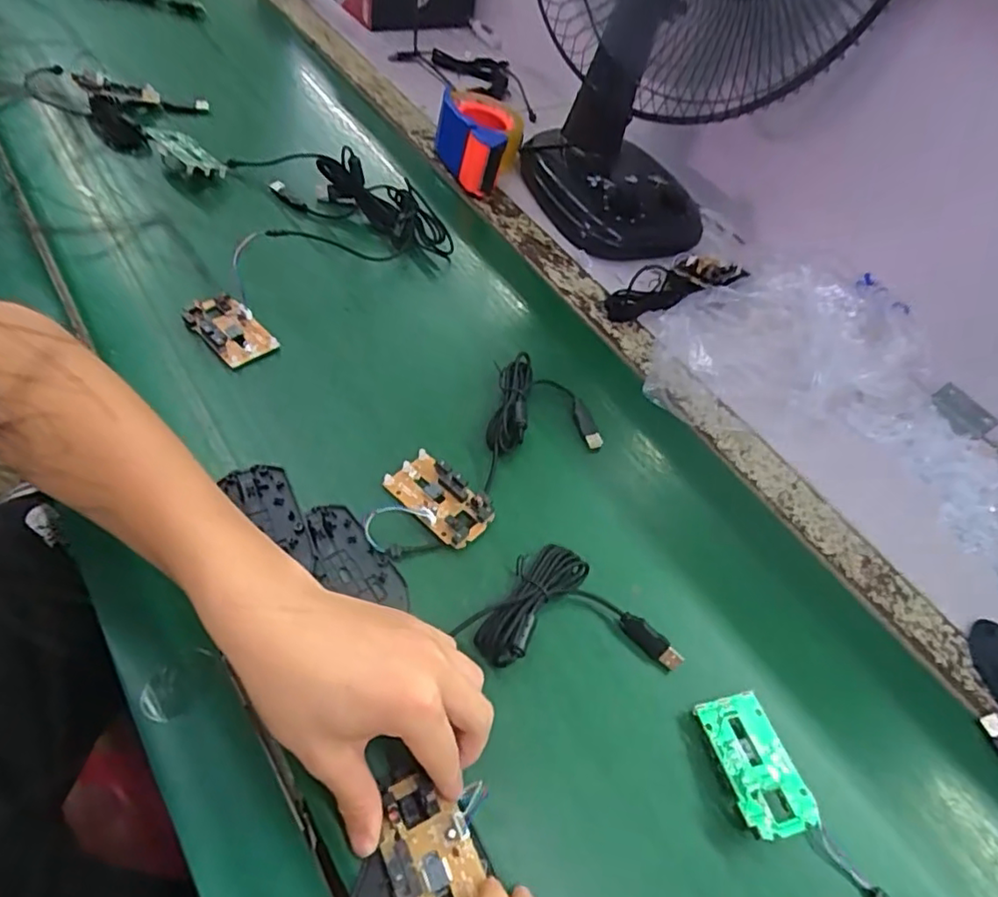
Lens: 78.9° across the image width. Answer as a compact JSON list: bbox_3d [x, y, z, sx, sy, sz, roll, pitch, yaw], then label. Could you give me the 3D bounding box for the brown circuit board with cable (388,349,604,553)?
[{"bbox_3d":[0.004,0.001,0.478,0.111,0.031,0.182,28,53,13],"label":"brown circuit board with cable"}]

